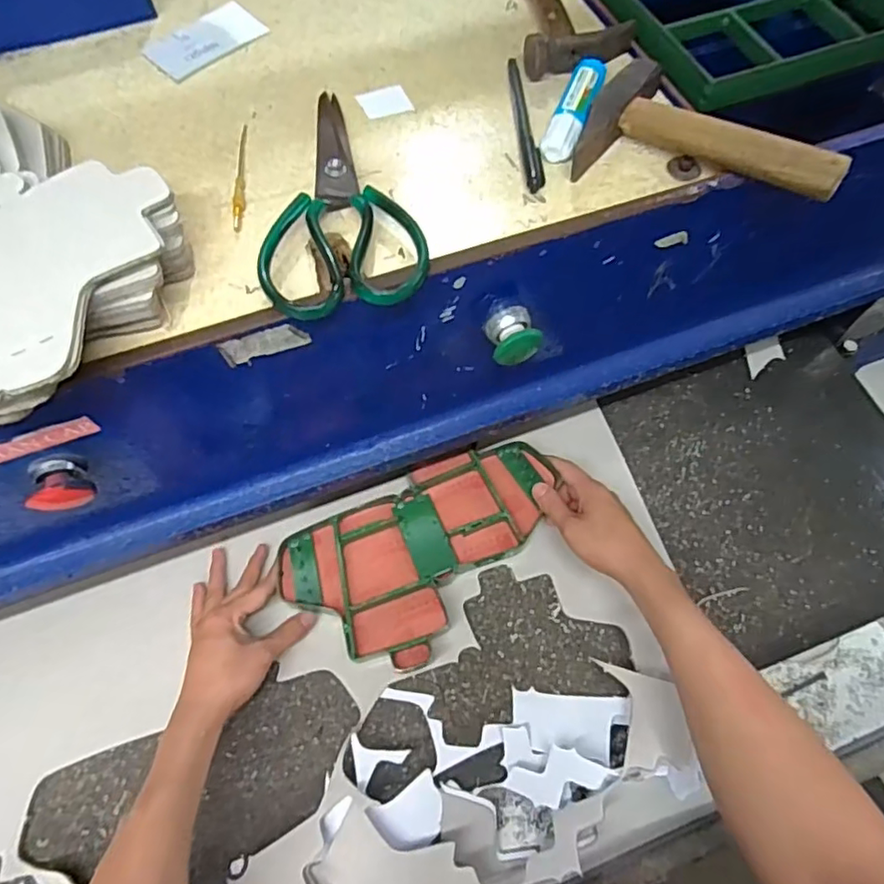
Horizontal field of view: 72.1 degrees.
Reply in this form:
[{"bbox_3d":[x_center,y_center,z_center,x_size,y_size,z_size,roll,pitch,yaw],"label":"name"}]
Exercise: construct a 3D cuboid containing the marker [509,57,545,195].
[{"bbox_3d":[0.062,-0.237,0.446,0.014,0.007,0.141,-2,65,-1],"label":"marker"}]

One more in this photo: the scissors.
[{"bbox_3d":[-0.066,-0.171,0.409,0.099,0.019,0.203,-4,65,-2],"label":"scissors"}]

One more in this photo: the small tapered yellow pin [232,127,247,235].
[{"bbox_3d":[-0.141,-0.189,0.430,0.009,0.004,0.104,-4,65,-2],"label":"small tapered yellow pin"}]

